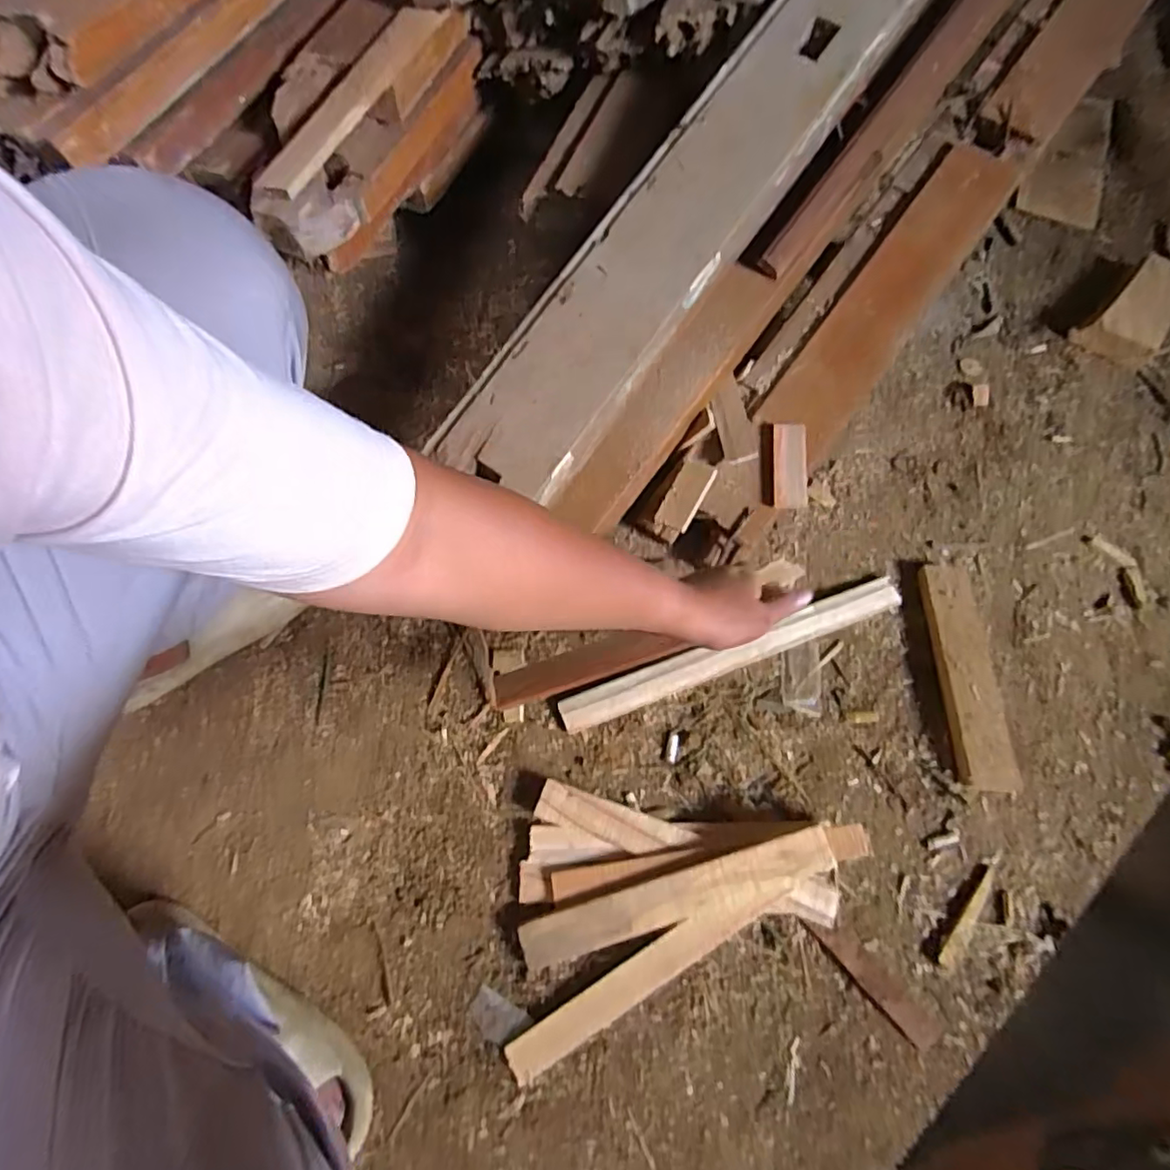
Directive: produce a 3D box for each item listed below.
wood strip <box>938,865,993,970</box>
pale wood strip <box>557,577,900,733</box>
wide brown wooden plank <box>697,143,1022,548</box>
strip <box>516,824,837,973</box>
[{"bbox_3d":[0.368,0.318,0.584,0.016,0.007,0.106,38,72,16],"label":"wood strip"},{"bbox_3d":[0.171,0.073,0.689,0.417,0.014,0.040,-20,67,-7],"label":"pale wood strip"},{"bbox_3d":[0.334,-0.293,0.737,0.102,0.031,0.572,37,88,0],"label":"wide brown wooden plank"},{"bbox_3d":[0.085,0.291,0.566,0.299,0.013,0.045,-18,81,-2],"label":"strip"}]

